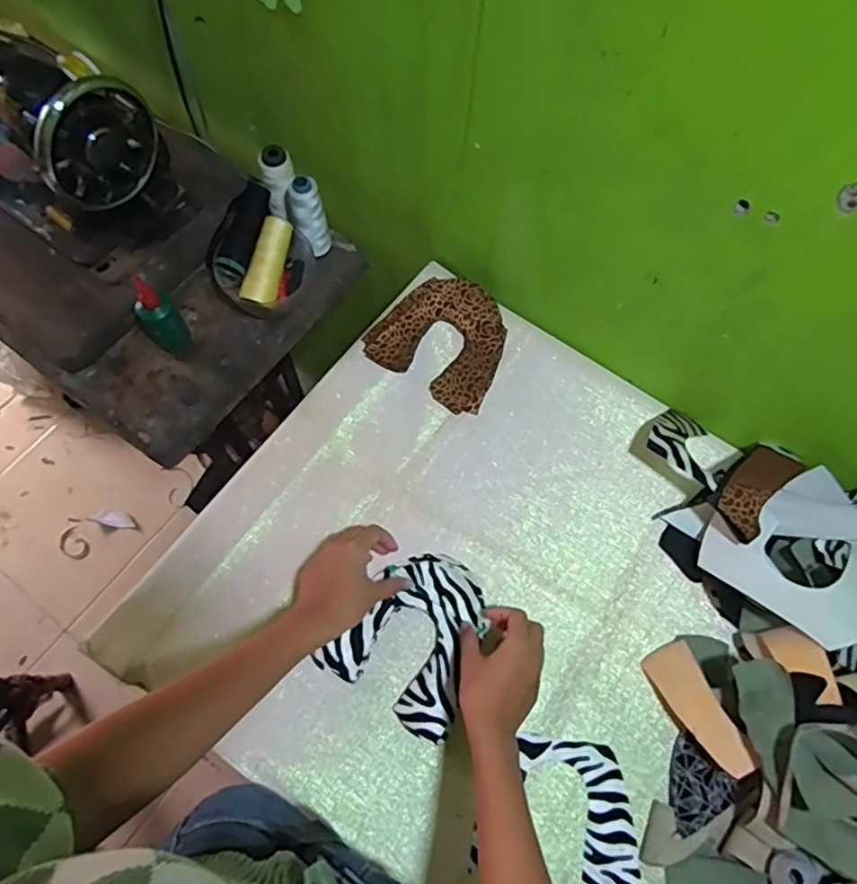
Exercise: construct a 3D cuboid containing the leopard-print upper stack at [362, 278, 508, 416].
[{"bbox_3d":[0.021,-0.133,0.760,0.160,0.034,0.151,31,70,10],"label":"leopard-print upper stack"}]

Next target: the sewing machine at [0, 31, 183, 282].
[{"bbox_3d":[-0.522,-0.412,0.740,0.400,0.205,0.170,33,71,11],"label":"sewing machine"}]

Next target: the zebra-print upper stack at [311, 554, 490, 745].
[{"bbox_3d":[-0.014,0.197,0.625,0.141,0.018,0.166,26,69,8],"label":"zebra-print upper stack"}]

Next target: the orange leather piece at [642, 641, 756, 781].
[{"bbox_3d":[0.265,0.265,0.594,0.048,0.008,0.127,-36,48,16],"label":"orange leather piece"}]

